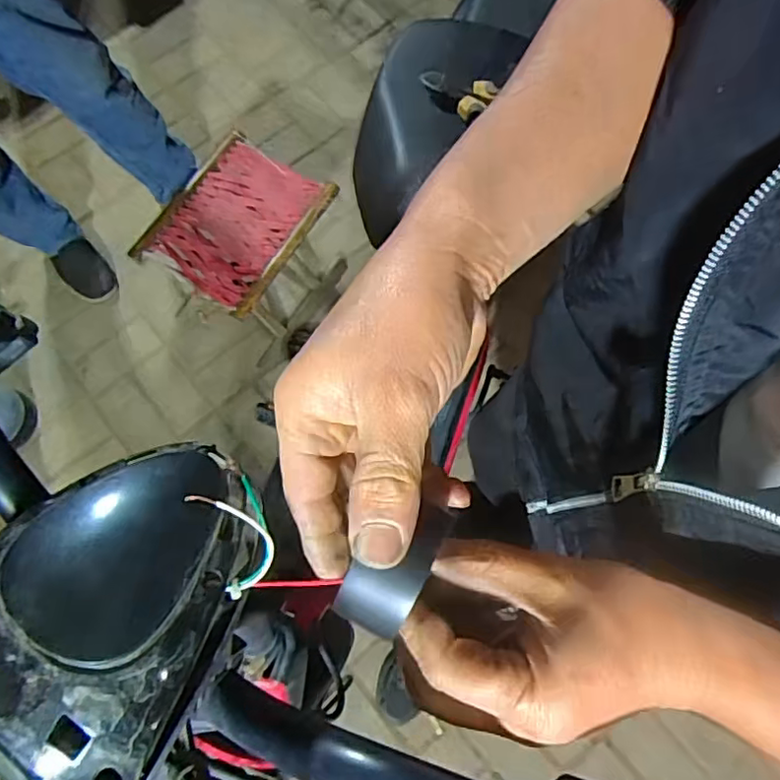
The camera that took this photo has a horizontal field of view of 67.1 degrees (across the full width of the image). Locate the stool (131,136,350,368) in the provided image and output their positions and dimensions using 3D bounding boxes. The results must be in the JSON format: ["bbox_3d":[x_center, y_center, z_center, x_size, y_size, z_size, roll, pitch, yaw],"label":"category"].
[{"bbox_3d":[-0.283,-0.276,1.197,0.259,0.256,0.307,34,75,9],"label":"stool"}]

